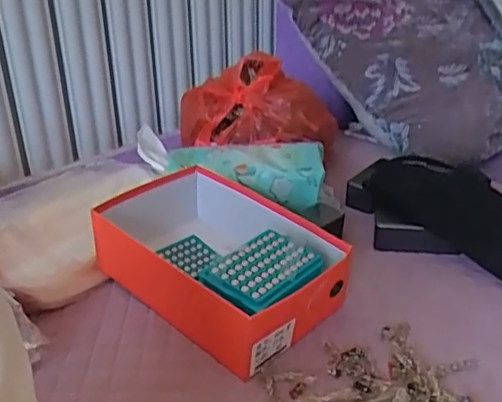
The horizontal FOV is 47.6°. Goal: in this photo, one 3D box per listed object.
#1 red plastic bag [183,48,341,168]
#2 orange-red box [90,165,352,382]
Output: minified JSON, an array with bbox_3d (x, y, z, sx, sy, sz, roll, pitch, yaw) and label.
[{"bbox_3d":[0.006,-0.181,1.089,0.310,0.140,0.213,2,28,5],"label":"red plastic bag"},{"bbox_3d":[-0.046,0.075,0.772,0.322,0.111,0.206,22,35,36],"label":"orange-red box"}]

